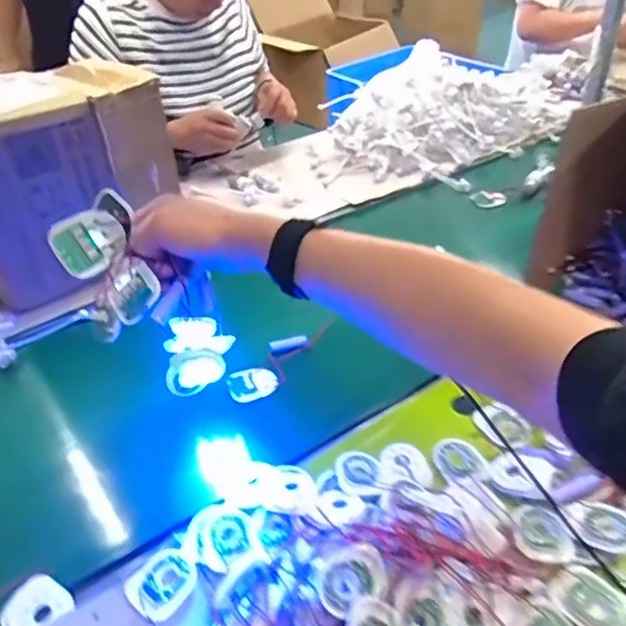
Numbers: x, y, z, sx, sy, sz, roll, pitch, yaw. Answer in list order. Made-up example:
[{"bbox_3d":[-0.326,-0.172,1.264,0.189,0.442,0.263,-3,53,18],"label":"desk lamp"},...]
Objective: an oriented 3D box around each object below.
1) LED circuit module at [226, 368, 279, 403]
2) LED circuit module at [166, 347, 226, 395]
[{"bbox_3d":[-0.073,0.087,0.703,0.058,0.014,0.040,-13,39,-11],"label":"LED circuit module"},{"bbox_3d":[-0.119,0.056,0.573,0.060,0.050,0.016,-17,34,6],"label":"LED circuit module"}]

